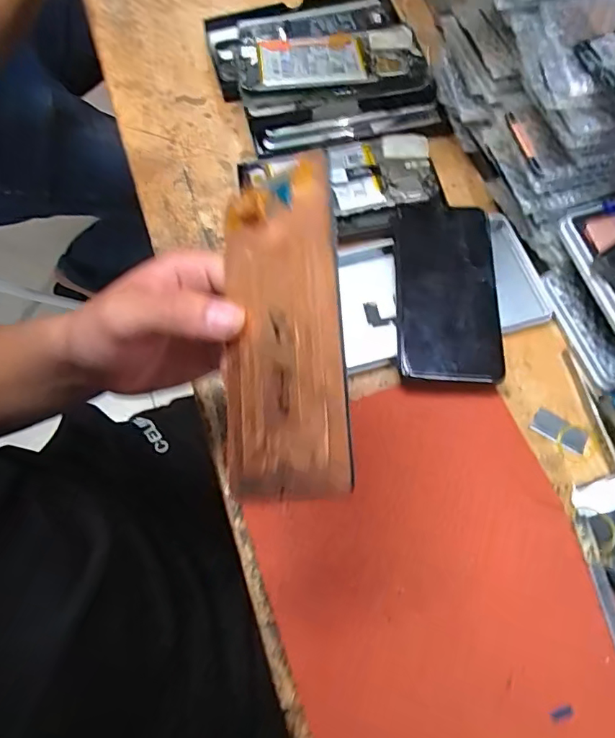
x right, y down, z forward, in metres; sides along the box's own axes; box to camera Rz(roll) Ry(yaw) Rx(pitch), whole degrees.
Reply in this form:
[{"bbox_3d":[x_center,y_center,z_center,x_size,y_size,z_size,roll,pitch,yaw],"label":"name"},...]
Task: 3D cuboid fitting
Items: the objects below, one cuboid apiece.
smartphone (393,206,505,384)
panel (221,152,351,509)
[{"bbox_3d":[0.107,-0.065,0.407,0.074,0.011,0.159,0,67,2],"label":"smartphone"},{"bbox_3d":[-0.013,-0.019,0.239,0.070,0.006,0.152,-13,73,37],"label":"panel"}]

